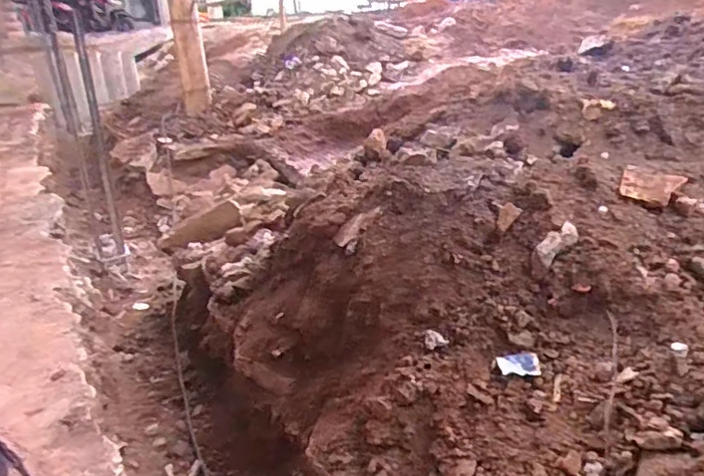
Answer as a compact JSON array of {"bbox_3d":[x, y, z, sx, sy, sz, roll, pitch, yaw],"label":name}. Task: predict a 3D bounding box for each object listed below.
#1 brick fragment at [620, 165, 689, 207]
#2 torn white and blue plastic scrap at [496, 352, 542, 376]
[{"bbox_3d":[0.481,-0.085,0.930,0.086,0.010,0.073,25,63,30],"label":"brick fragment"},{"bbox_3d":[0.243,0.185,0.839,0.059,0.004,0.035,-4,56,7],"label":"torn white and blue plastic scrap"}]

